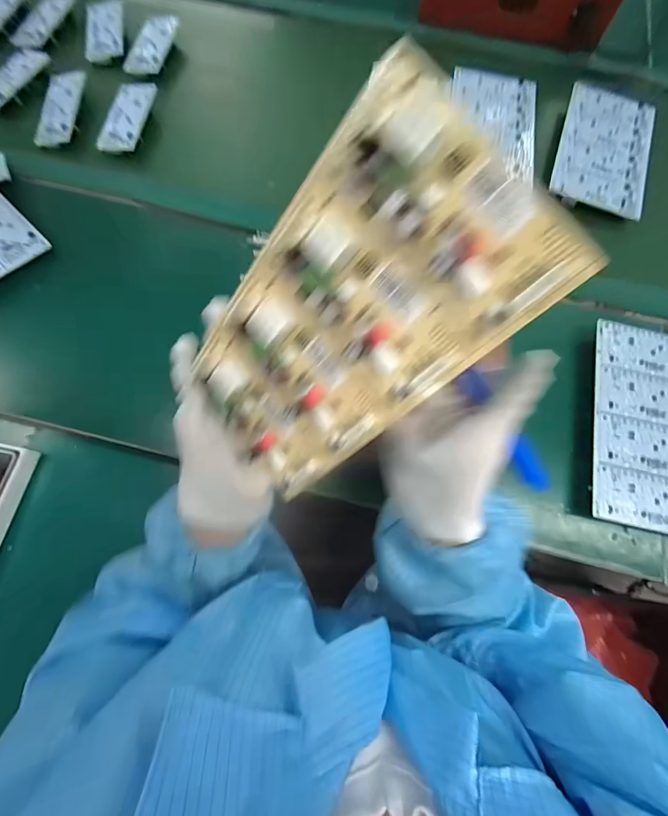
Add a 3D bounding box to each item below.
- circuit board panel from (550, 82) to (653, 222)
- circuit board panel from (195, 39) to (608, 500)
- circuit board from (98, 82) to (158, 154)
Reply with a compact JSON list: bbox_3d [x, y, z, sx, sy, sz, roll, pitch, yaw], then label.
[{"bbox_3d":[0.370,-0.358,0.477,0.117,0.009,0.215,20,73,4],"label":"circuit board panel"},{"bbox_3d":[-0.002,-0.044,0.191,0.123,0.210,0.020,51,34,4],"label":"circuit board panel"},{"bbox_3d":[-0.284,-0.406,0.487,0.048,0.011,0.119,11,73,2],"label":"circuit board"}]

